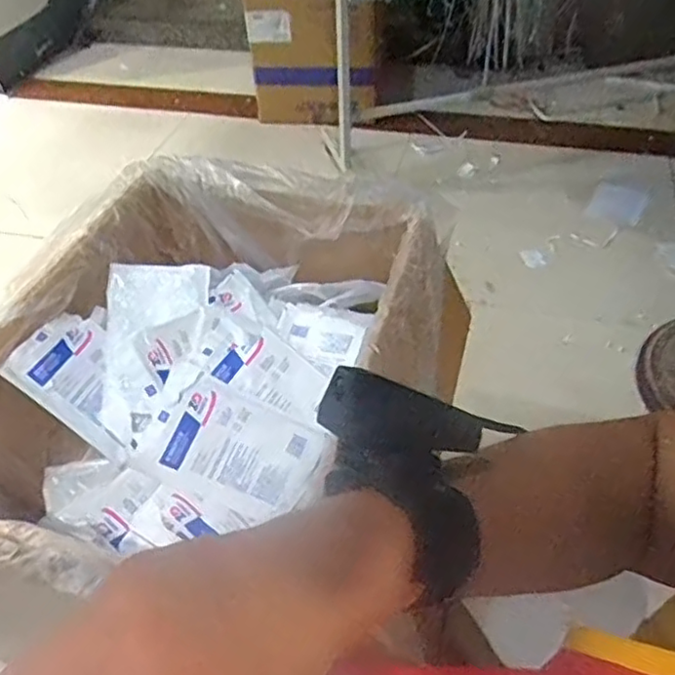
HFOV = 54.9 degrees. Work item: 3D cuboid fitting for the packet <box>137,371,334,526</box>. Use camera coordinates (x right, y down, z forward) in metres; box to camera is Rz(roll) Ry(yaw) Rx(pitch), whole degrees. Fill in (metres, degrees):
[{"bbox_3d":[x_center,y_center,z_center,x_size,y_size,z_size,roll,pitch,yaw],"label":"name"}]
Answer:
[{"bbox_3d":[-0.111,0.130,0.738,0.184,0.009,0.125,31,85,-16],"label":"packet"}]

